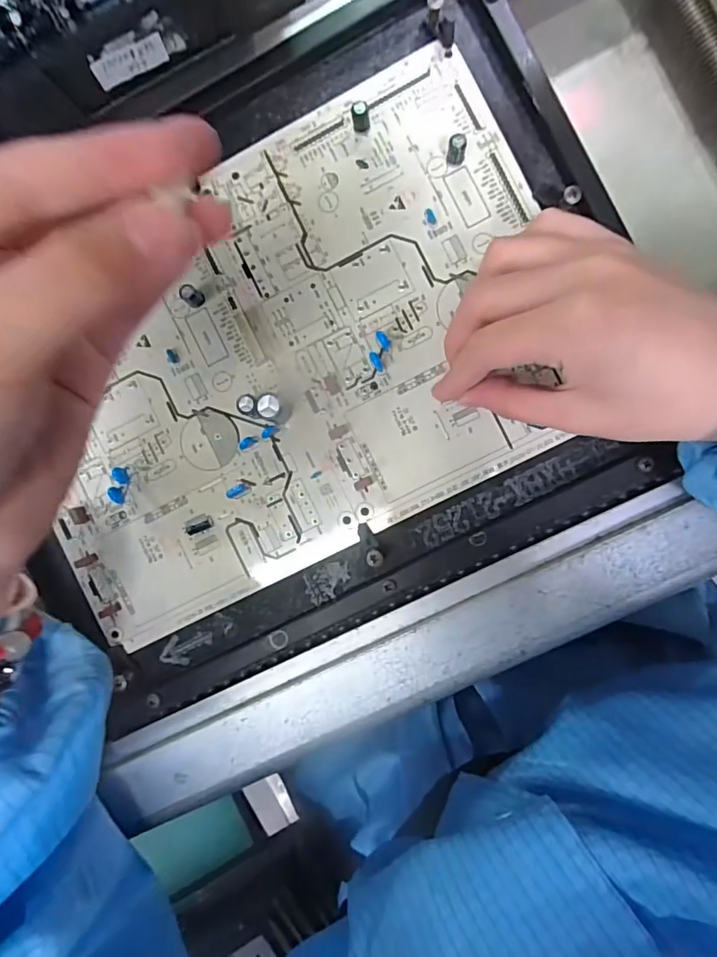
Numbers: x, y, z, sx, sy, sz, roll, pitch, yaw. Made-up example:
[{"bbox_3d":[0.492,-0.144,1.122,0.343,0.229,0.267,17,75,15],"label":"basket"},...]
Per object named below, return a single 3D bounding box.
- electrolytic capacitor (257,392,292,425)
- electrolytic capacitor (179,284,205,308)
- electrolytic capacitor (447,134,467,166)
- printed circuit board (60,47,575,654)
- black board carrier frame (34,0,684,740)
[{"bbox_3d":[-0.040,-0.033,0.246,0.011,0.021,0.012,-10,87,4],"label":"electrolytic capacitor"},{"bbox_3d":[-0.081,-0.090,0.254,0.007,0.013,0.009,44,92,5],"label":"electrolytic capacitor"},{"bbox_3d":[0.046,-0.154,0.241,0.008,0.013,0.006,9,88,5],"label":"electrolytic capacitor"},{"bbox_3d":[-0.037,-0.060,0.256,0.270,0.015,0.191,-26,86,3],"label":"printed circuit board"},{"bbox_3d":[-0.032,-0.060,0.254,0.326,0.031,0.268,-26,86,3],"label":"black board carrier frame"}]

